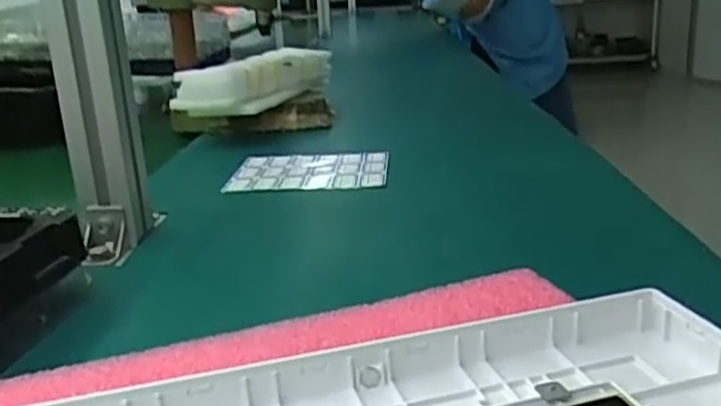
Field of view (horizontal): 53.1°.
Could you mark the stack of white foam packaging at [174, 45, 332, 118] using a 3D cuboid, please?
[{"bbox_3d":[-0.136,-0.165,0.960,0.117,0.057,0.279,1,18,13],"label":"stack of white foam packaging"}]

